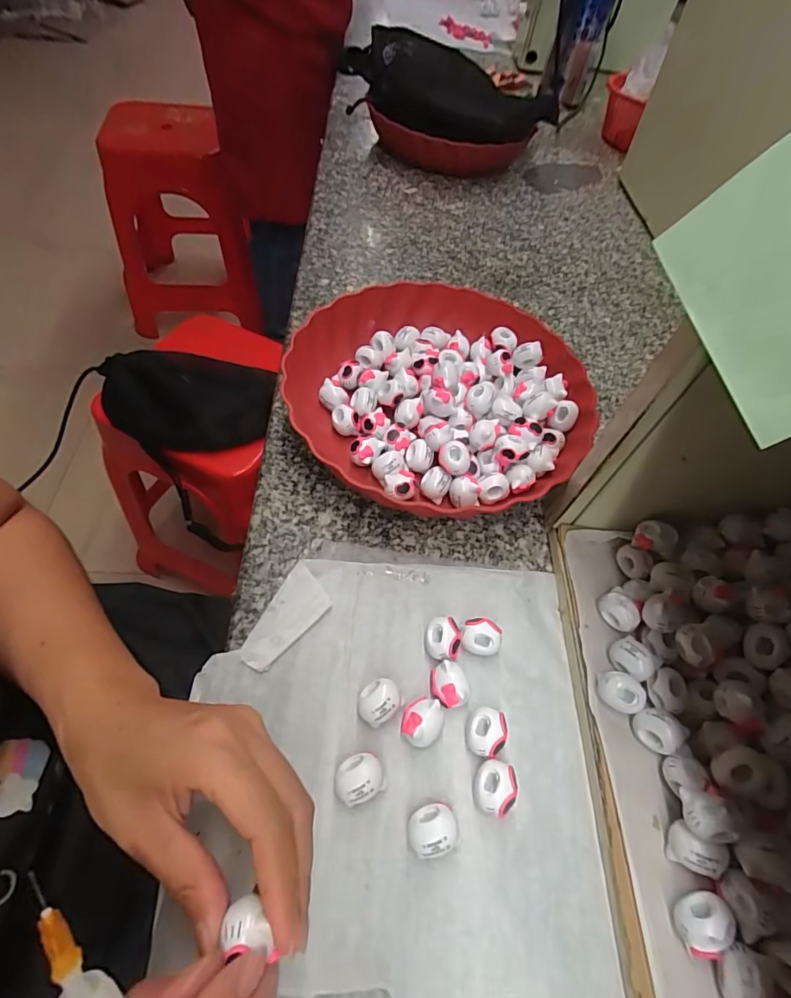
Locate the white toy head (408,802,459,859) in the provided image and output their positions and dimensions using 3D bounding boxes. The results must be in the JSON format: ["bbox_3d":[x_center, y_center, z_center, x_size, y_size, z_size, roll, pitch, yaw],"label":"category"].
[{"bbox_3d":[0.019,0.169,0.244,0.025,0.018,0.022,-18,59,-15],"label":"white toy head"}]

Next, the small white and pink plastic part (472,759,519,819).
[{"bbox_3d":[0.053,0.155,0.257,0.021,0.018,0.025,14,56,6],"label":"small white and pink plastic part"}]

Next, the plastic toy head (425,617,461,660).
[{"bbox_3d":[0.029,0.088,0.297,0.021,0.016,0.024,6,56,0],"label":"plastic toy head"}]

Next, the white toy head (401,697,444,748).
[{"bbox_3d":[0.016,0.127,0.271,0.022,0.019,0.024,2,56,-2],"label":"white toy head"}]

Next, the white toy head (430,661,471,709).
[{"bbox_3d":[0.032,0.111,0.284,0.021,0.018,0.024,0,56,-4],"label":"white toy head"}]

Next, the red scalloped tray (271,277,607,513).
[{"bbox_3d":[0.038,-0.089,0.398,0.231,0.046,0.235,-31,63,-22],"label":"red scalloped tray"}]

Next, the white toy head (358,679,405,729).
[{"bbox_3d":[-0.009,0.117,0.275,0.021,0.020,0.025,36,61,19],"label":"white toy head"}]

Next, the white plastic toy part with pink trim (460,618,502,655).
[{"bbox_3d":[0.054,0.087,0.300,0.025,0.018,0.019,17,57,8],"label":"white plastic toy part with pink trim"}]

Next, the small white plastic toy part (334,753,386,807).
[{"bbox_3d":[-0.019,0.148,0.253,0.025,0.020,0.021,-12,57,-11],"label":"small white plastic toy part"}]

